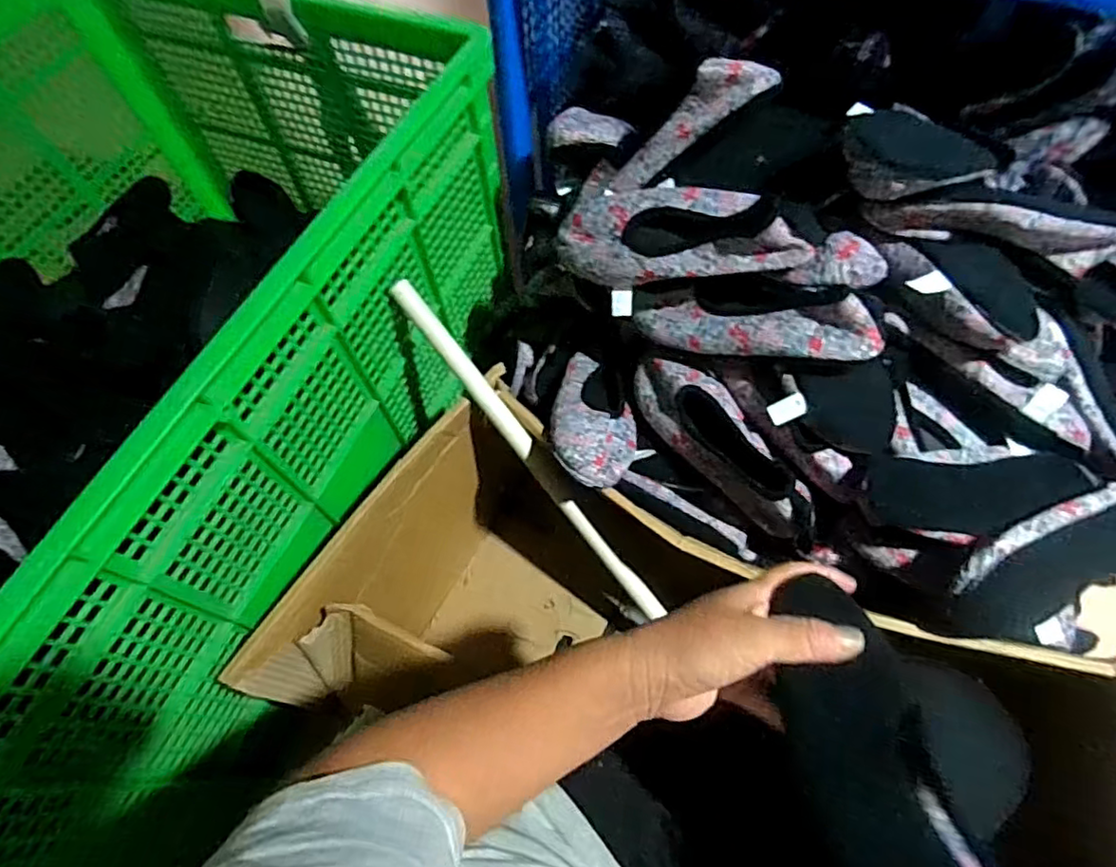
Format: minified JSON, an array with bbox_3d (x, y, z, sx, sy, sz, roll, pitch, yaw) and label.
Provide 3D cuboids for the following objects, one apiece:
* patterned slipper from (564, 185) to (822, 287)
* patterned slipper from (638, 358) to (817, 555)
[{"bbox_3d":[0.118,-0.197,0.610,0.244,0.063,0.086,9,62,25],"label":"patterned slipper"},{"bbox_3d":[0.176,0.003,0.652,0.080,0.062,0.254,-33,65,-14],"label":"patterned slipper"}]

